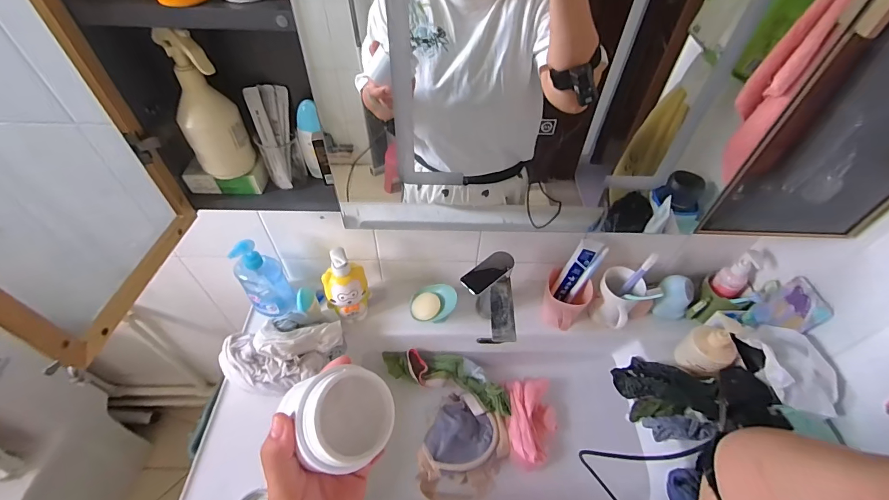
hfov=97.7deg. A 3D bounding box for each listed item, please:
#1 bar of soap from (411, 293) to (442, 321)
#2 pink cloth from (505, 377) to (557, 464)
[{"bbox_3d":[-0.037,0.113,0.781,0.055,0.017,0.051,-2,50,-4],"label":"bar of soap"},{"bbox_3d":[0.170,0.326,0.750,0.095,0.031,0.154,2,50,-1],"label":"pink cloth"}]

